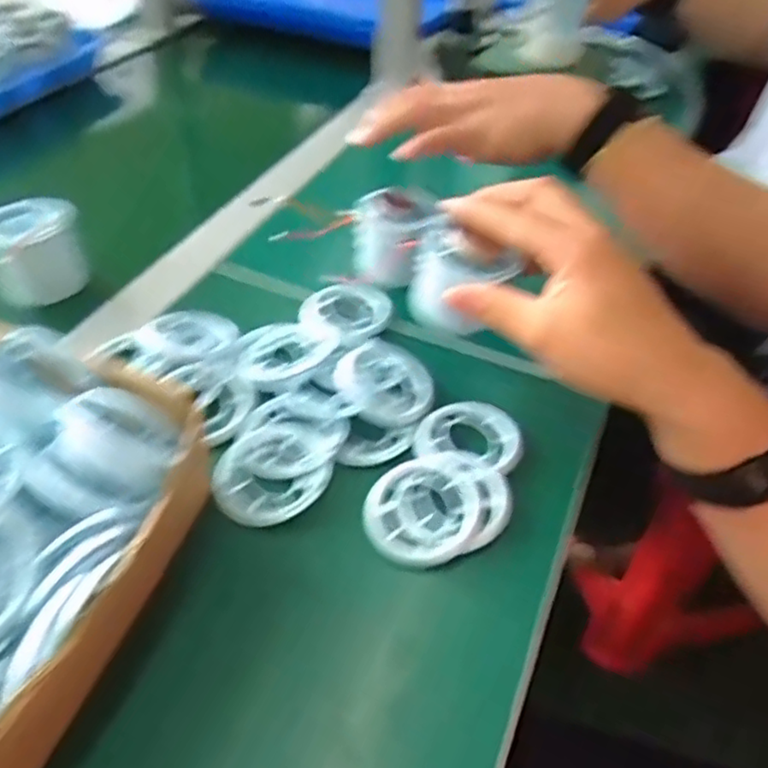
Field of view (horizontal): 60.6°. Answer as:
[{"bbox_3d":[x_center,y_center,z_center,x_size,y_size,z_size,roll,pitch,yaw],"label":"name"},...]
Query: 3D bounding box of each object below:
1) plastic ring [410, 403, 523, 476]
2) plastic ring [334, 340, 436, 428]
[{"bbox_3d":[0.051,0.030,0.384,0.059,0.012,0.047,17,47,13],"label":"plastic ring"},{"bbox_3d":[0.001,-0.001,0.404,0.060,0.012,0.062,1,45,-1],"label":"plastic ring"}]

